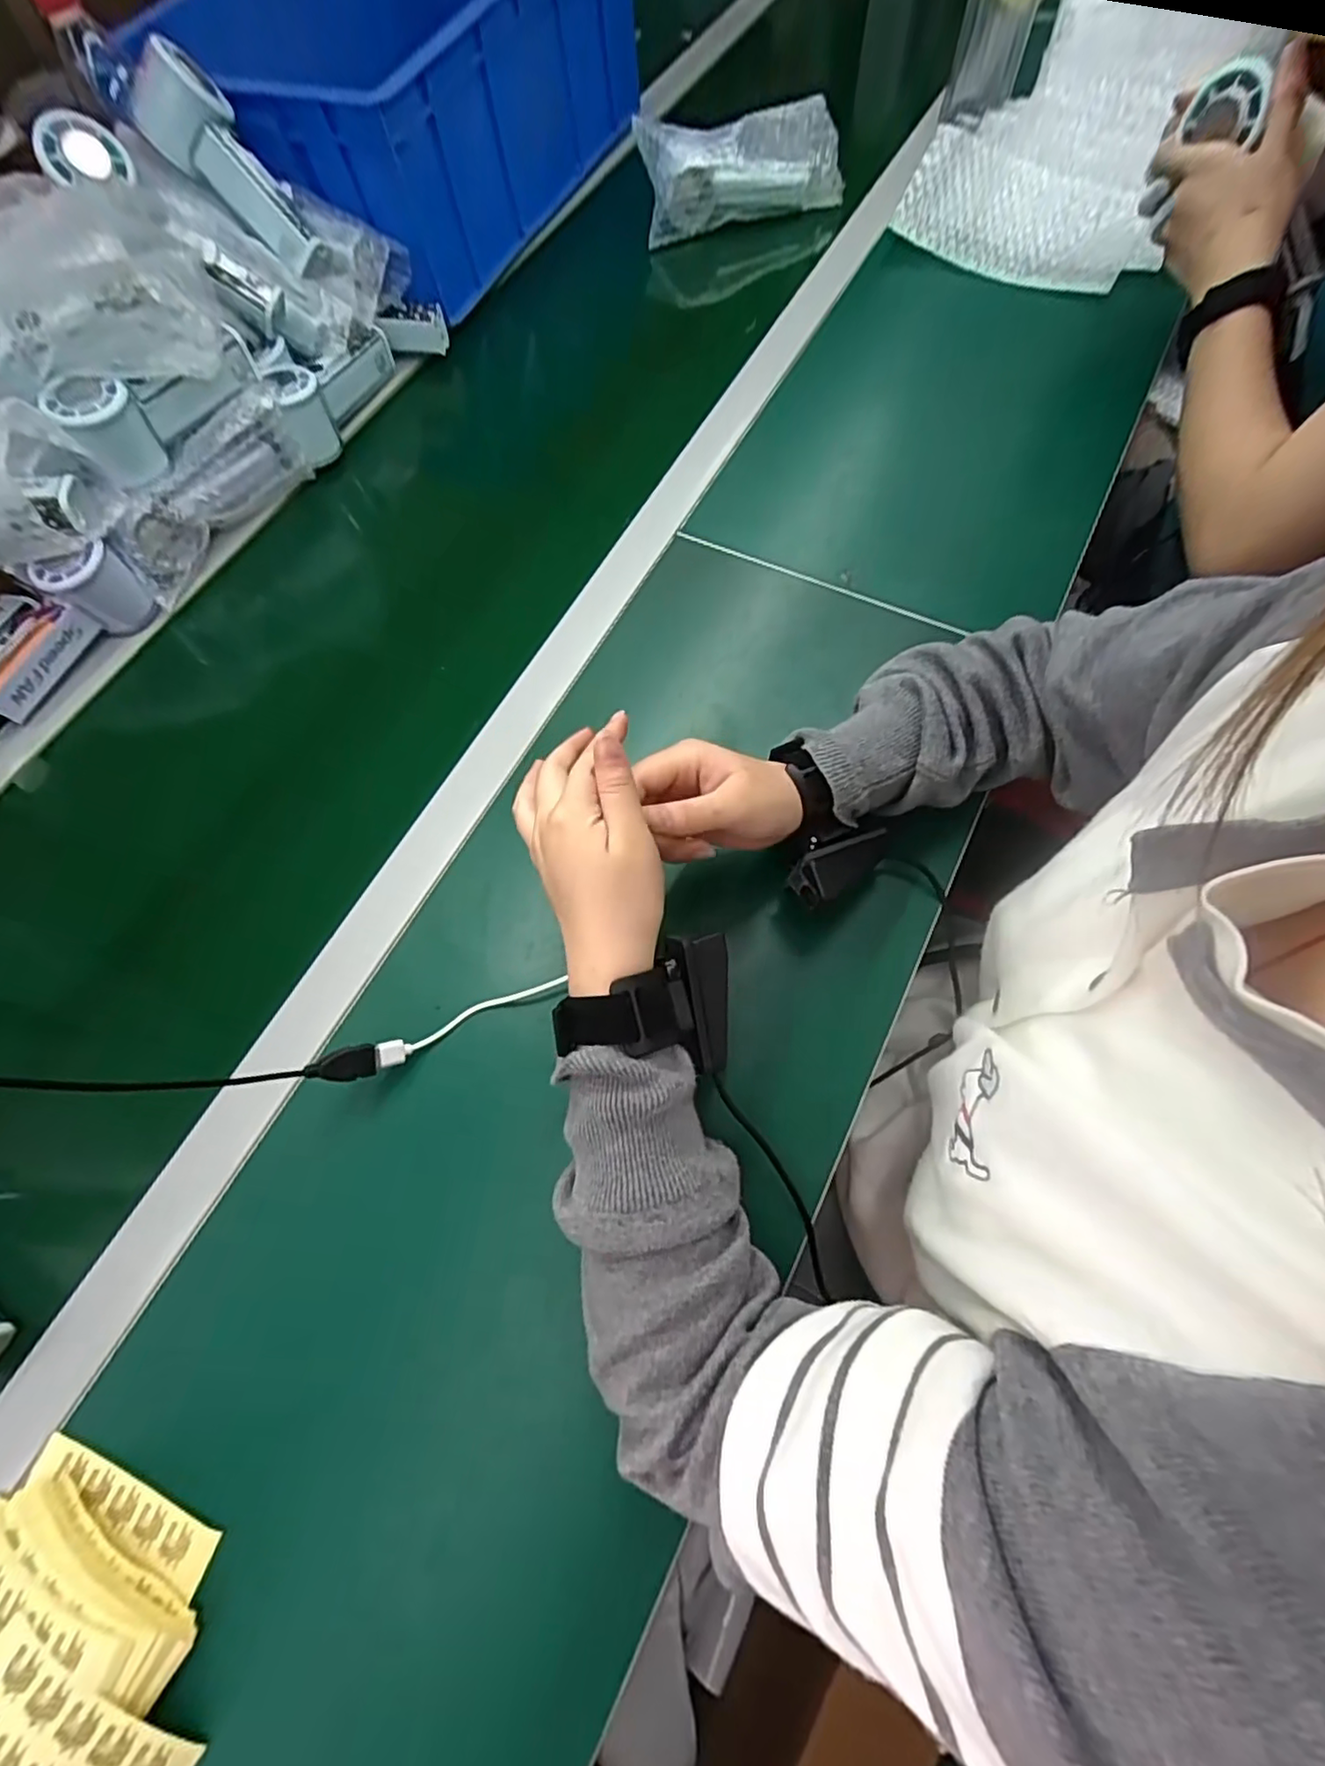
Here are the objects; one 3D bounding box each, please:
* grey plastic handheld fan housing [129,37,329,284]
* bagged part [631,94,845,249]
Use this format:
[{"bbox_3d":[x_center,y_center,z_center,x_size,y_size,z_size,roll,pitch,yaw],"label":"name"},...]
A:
[{"bbox_3d":[-0.368,-0.616,0.559,0.157,0.045,0.061,45,72,-26],"label":"grey plastic handheld fan housing"},{"bbox_3d":[0.071,-0.721,0.656,0.233,0.086,0.093,21,70,25],"label":"bagged part"}]

